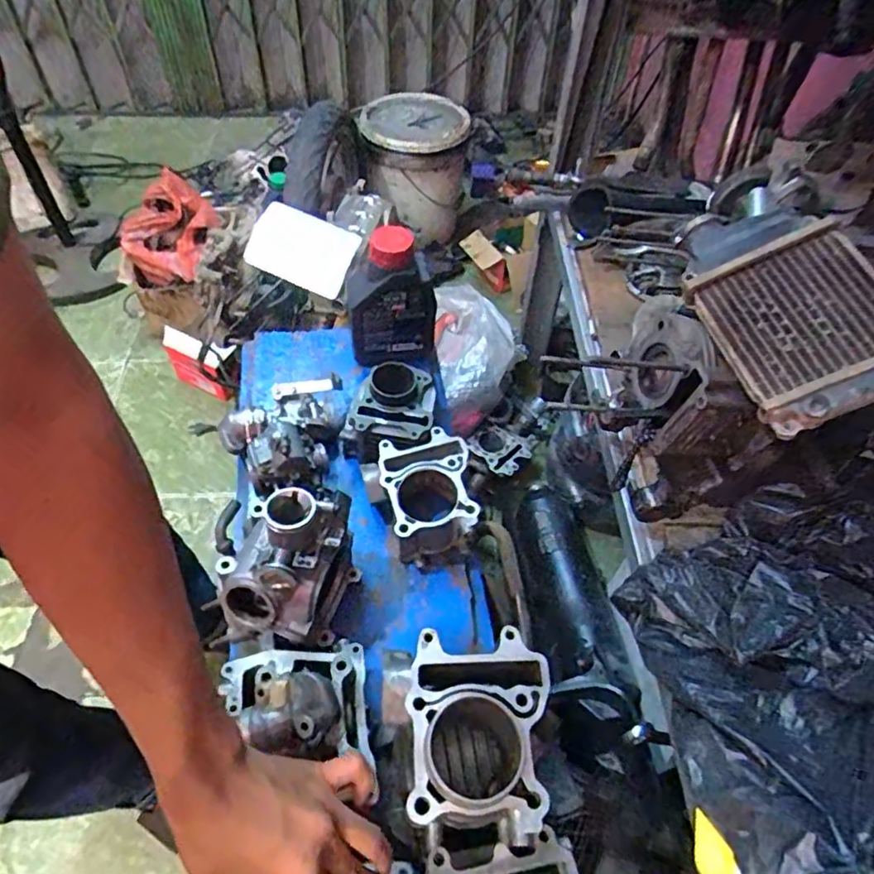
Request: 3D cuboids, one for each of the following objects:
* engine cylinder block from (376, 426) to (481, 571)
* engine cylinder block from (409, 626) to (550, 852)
[{"bbox_3d":[-0.012,0.071,0.690,0.100,0.085,0.133,-7,53,-8],"label":"engine cylinder block"},{"bbox_3d":[0.026,0.222,0.444,0.100,0.074,0.136,7,53,2],"label":"engine cylinder block"}]

